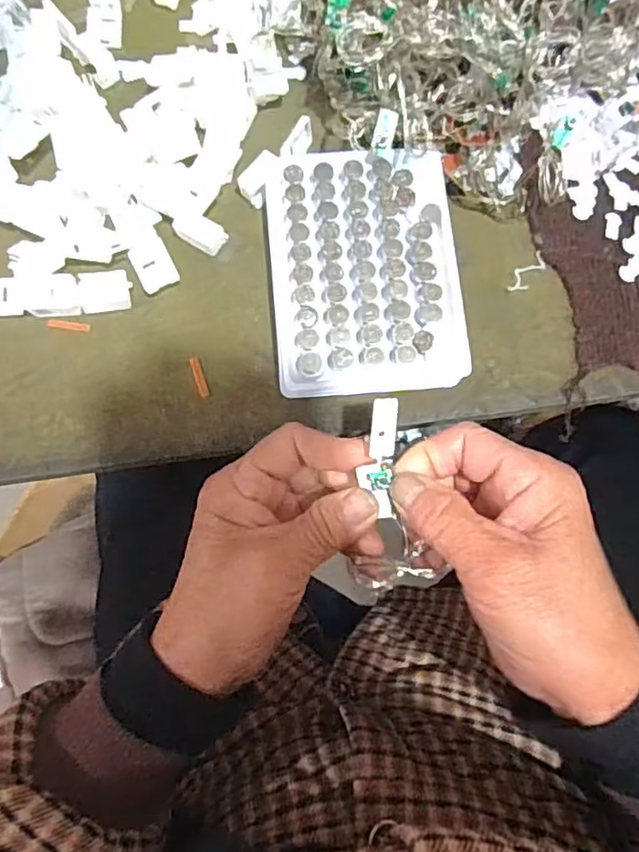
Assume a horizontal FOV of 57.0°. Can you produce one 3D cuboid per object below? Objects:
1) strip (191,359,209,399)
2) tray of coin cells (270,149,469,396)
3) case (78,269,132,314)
[{"bbox_3d":[-0.064,-0.026,0.312,0.005,0.004,0.022,-19,80,-5],"label":"strip"},{"bbox_3d":[0.023,-0.081,0.310,0.095,0.024,0.128,-4,79,-2],"label":"tray of coin cells"},{"bbox_3d":[-0.115,-0.073,0.317,0.026,0.006,0.022,-8,79,-3],"label":"case"}]

